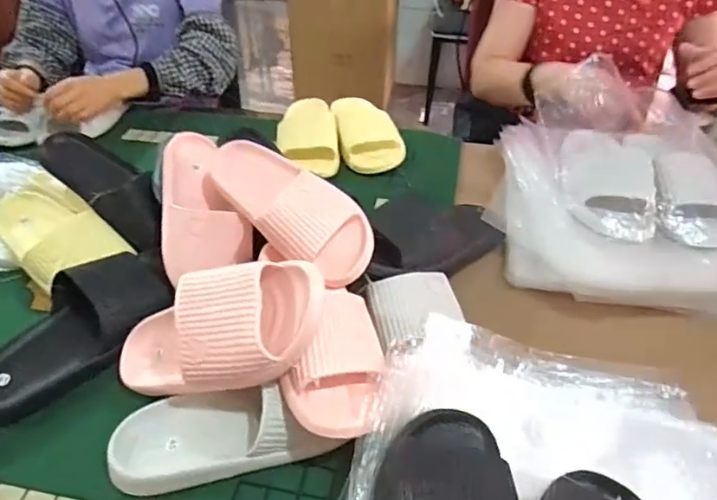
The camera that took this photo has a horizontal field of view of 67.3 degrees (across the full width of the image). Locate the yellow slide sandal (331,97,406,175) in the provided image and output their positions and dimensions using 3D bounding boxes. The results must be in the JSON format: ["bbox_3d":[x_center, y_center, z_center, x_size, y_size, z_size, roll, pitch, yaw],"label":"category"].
[{"bbox_3d":[0.013,-0.215,0.949,0.109,0.061,0.228,-6,41,-9],"label":"yellow slide sandal"}]

